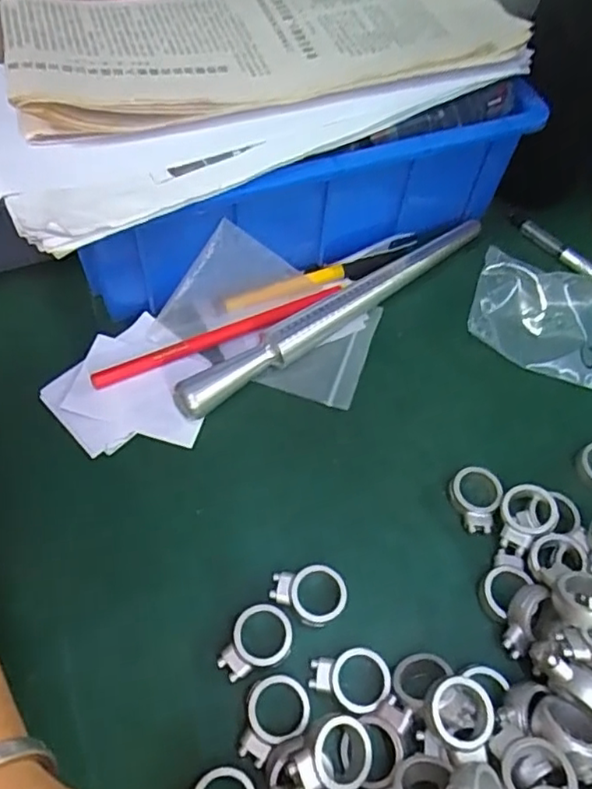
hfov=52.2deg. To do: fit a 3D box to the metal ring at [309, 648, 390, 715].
[{"bbox_3d":[0.023,0.121,0.256,0.034,0.008,0.024,5,56,-1],"label":"metal ring"}]

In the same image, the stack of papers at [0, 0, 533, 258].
[{"bbox_3d":[-0.051,-0.230,0.375,0.306,0.036,0.291,-25,60,-15],"label":"stack of papers"}]

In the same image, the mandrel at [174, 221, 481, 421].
[{"bbox_3d":[0.029,-0.054,0.363,0.230,0.022,0.017,-34,65,-23],"label":"mandrel"}]

